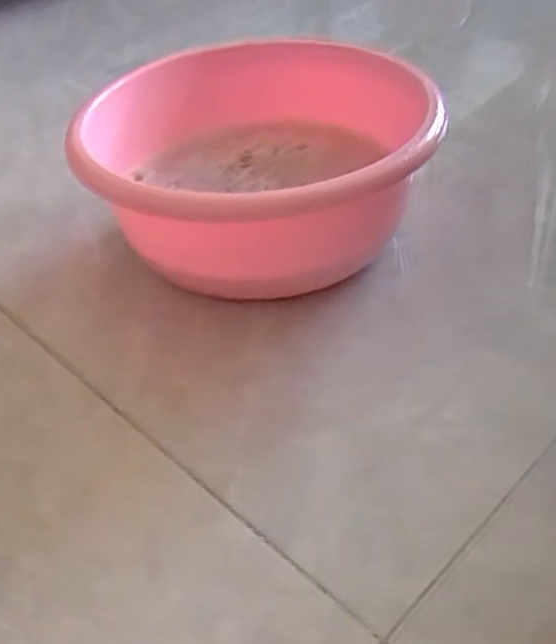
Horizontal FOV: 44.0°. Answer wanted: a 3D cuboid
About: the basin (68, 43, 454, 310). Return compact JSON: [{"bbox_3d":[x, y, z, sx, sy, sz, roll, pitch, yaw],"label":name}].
[{"bbox_3d":[-0.013,-0.142,0.670,0.311,0.143,0.325,-4,40,3],"label":"basin"}]

